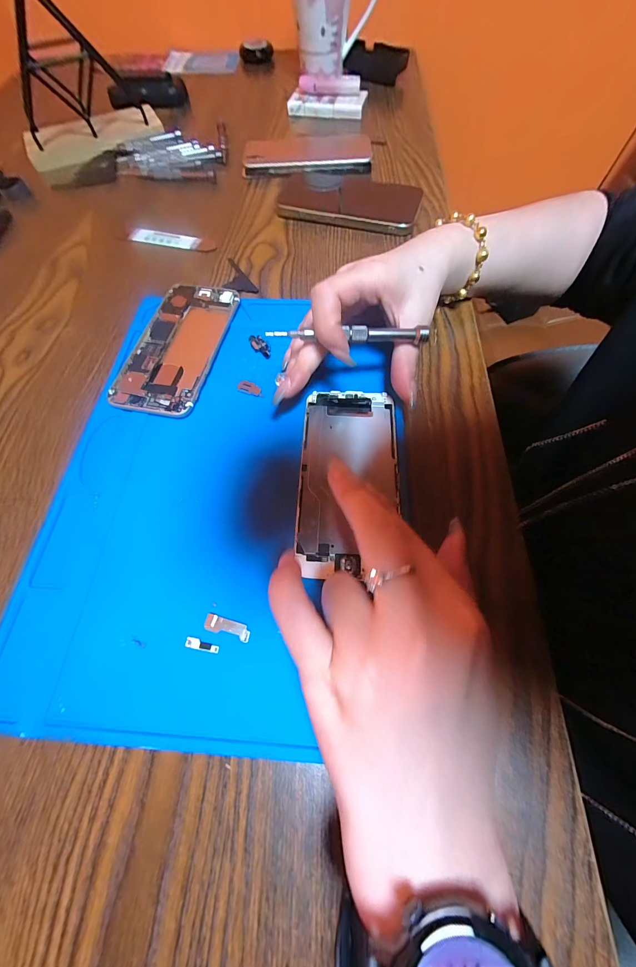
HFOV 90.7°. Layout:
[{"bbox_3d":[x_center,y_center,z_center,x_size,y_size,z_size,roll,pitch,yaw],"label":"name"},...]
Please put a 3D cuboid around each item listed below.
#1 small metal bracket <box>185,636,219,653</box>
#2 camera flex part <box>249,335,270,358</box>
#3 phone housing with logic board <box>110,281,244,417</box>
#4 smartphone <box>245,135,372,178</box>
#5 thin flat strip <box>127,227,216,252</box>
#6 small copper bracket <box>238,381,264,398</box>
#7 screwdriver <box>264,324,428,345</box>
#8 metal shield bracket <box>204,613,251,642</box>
[{"bbox_3d":[-0.063,0.086,0.169,0.019,0.004,0.005,8,67,6],"label":"small metal bracket"},{"bbox_3d":[-0.048,-0.113,0.257,0.010,0.004,0.028,-38,70,-14],"label":"camera flex part"},{"bbox_3d":[-0.116,-0.113,0.259,0.070,0.010,0.136,9,67,6],"label":"phone housing with logic board"},{"bbox_3d":[-0.012,-0.401,0.381,0.153,0.016,0.080,-3,66,1],"label":"smartphone"},{"bbox_3d":[-0.155,-0.256,0.329,0.103,0.005,0.023,13,71,8],"label":"thin flat strip"},{"bbox_3d":[-0.051,-0.073,0.240,0.023,0.004,0.010,24,69,12],"label":"small copper bracket"},{"bbox_3d":[0.021,-0.095,0.200,0.104,0.007,0.007,-3,66,-7],"label":"screwdriver"},{"bbox_3d":[-0.049,0.078,0.171,0.026,0.004,0.008,14,67,8],"label":"metal shield bracket"}]

